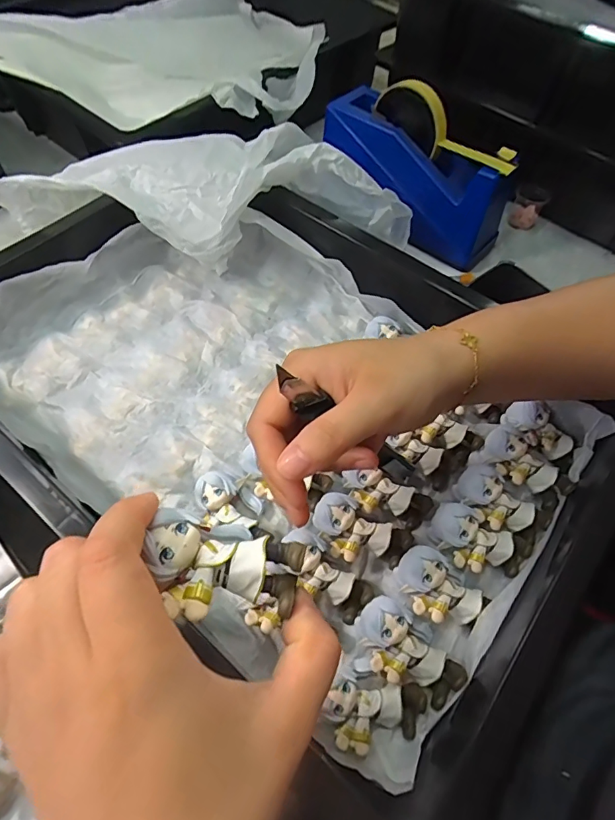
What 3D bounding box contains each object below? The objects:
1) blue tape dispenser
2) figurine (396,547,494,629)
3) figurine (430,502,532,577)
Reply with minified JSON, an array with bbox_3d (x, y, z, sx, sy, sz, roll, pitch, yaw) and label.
[{"bbox_3d":[0.115,-0.252,0.485,0.221,0.110,0.060,45,66,1],"label":"blue tape dispenser"},{"bbox_3d":[0.078,0.110,0.284,0.053,0.028,0.035,28,61,13],"label":"figurine"},{"bbox_3d":[0.108,0.086,0.300,0.067,0.022,0.035,26,60,-10],"label":"figurine"}]

